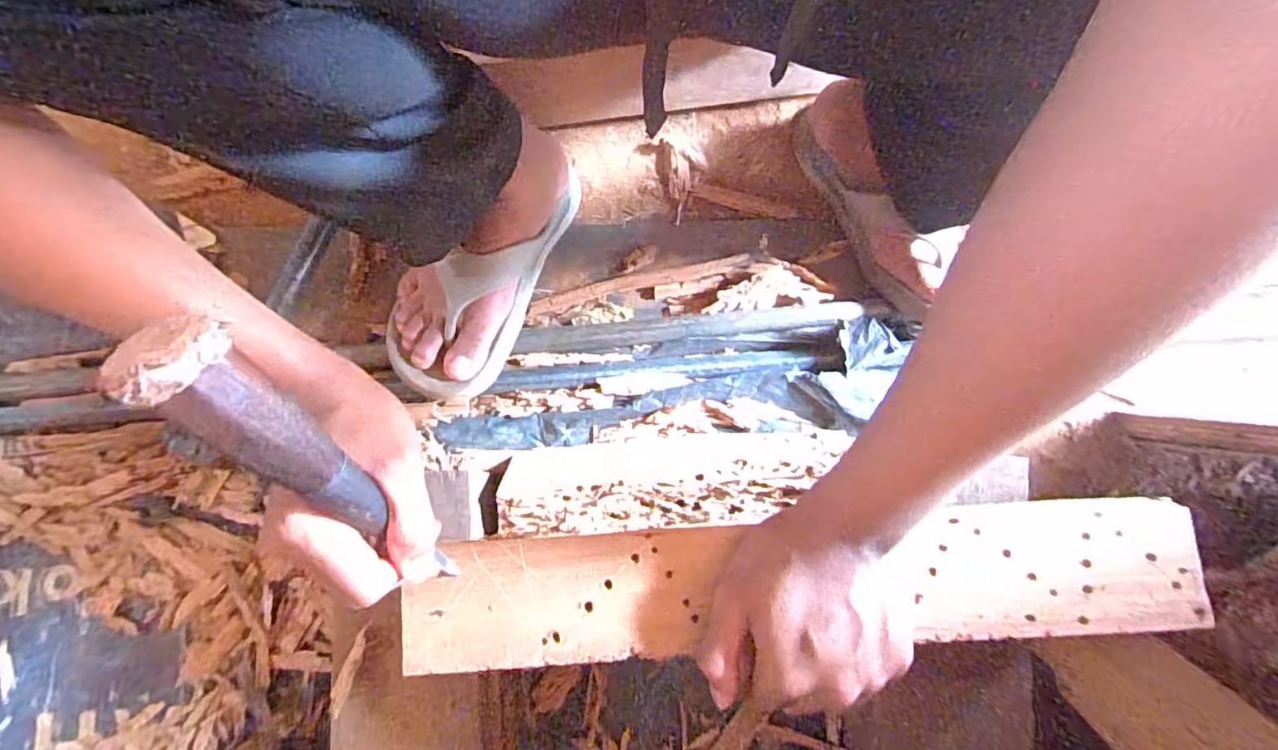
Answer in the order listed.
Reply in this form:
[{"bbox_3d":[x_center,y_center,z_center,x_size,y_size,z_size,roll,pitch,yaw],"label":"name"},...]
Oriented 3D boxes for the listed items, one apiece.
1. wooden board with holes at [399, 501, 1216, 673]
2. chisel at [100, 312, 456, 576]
[{"bbox_3d":[0.093,0.123,0.339,0.461,0.017,0.072,-3,79,0],"label":"wooden board with holes"},{"bbox_3d":[-0.141,0.050,0.264,0.030,0.191,0.025,-34,46,-8],"label":"chisel"}]

